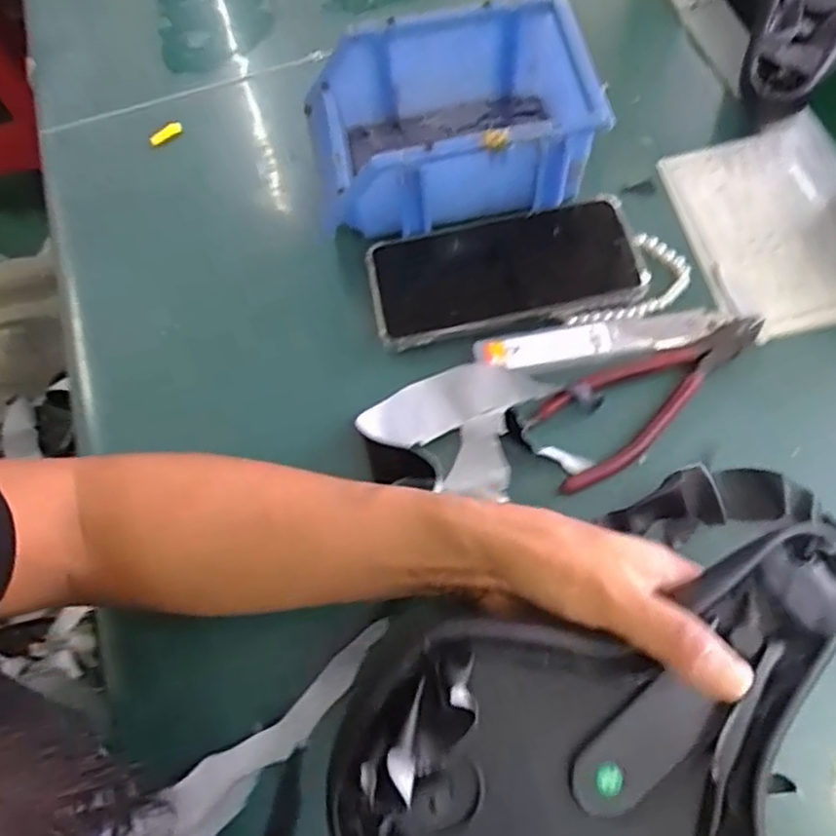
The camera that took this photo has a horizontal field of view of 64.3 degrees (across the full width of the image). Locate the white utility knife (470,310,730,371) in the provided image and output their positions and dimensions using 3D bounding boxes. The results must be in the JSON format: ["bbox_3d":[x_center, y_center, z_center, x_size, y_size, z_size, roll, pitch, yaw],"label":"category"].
[{"bbox_3d":[0.109,-0.047,0.397,0.148,0.006,0.024,-9,68,-2],"label":"white utility knife"}]

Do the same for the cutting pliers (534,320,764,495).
[{"bbox_3d":[0.138,-0.013,0.385,0.149,0.008,0.056,-26,69,-9],"label":"cutting pliers"}]

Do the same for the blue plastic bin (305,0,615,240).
[{"bbox_3d":[0.025,-0.190,0.435,0.187,0.080,0.121,-10,68,-2],"label":"blue plastic bin"}]

